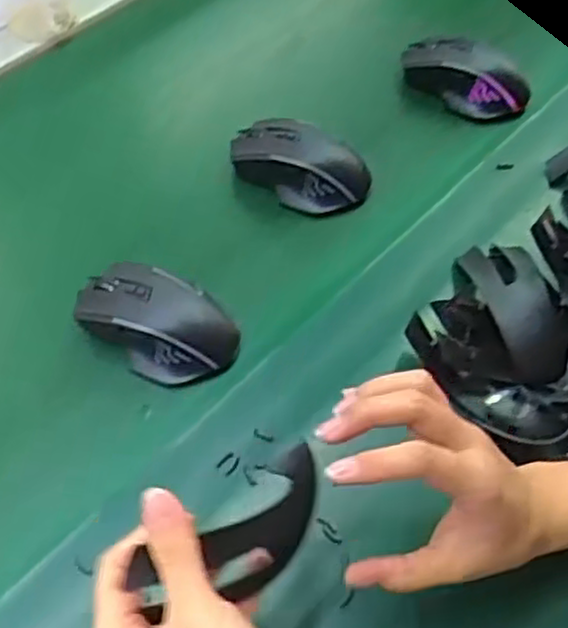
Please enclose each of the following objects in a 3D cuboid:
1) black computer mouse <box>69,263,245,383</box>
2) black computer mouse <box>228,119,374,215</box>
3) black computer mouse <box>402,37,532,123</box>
[{"bbox_3d":[-0.089,0.002,0.534,0.115,0.038,0.076,18,57,12],"label":"black computer mouse"},{"bbox_3d":[0.012,-0.125,0.625,0.118,0.040,0.068,17,57,12],"label":"black computer mouse"},{"bbox_3d":[0.159,-0.214,0.677,0.116,0.044,0.059,34,61,20],"label":"black computer mouse"}]

